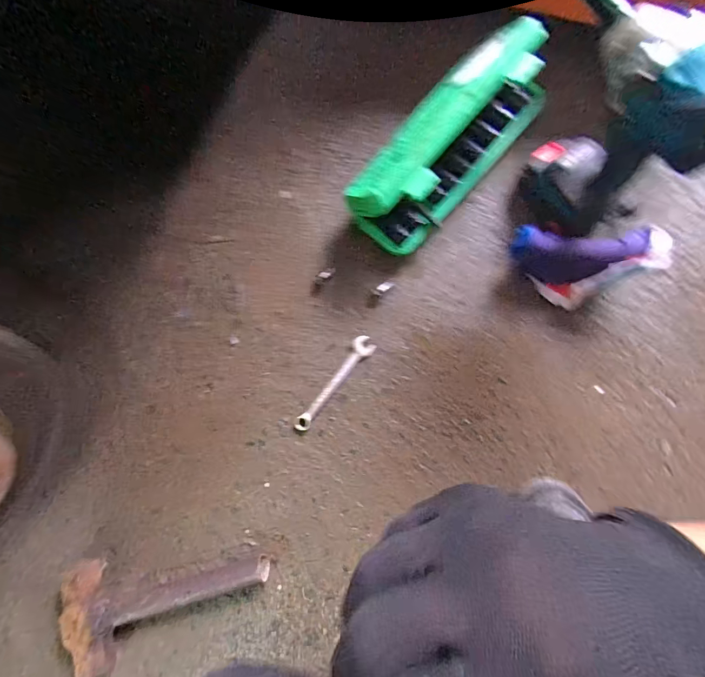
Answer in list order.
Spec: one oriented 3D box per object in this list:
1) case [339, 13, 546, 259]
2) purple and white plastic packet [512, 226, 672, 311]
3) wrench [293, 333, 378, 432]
[{"bbox_3d":[0.114,-0.244,0.480,0.112,0.108,0.281,42,89,9],"label":"case"},{"bbox_3d":[0.275,-0.086,0.464,0.152,0.067,0.087,7,84,7],"label":"purple and white plastic packet"},{"bbox_3d":[-0.023,0.062,0.512,0.028,0.006,0.150,36,89,9],"label":"wrench"}]

